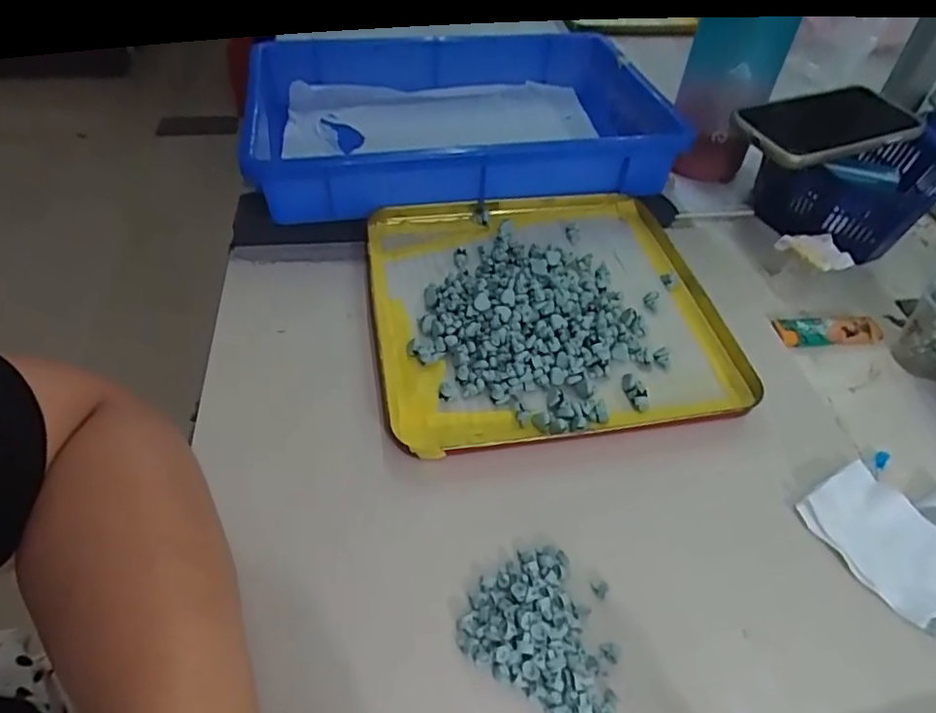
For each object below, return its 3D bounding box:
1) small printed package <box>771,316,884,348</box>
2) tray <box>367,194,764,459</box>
[{"bbox_3d":[0.265,-0.018,0.444,0.077,0.006,0.023,-2,78,-3],"label":"small printed package"},{"bbox_3d":[0.053,-0.045,0.436,0.235,0.025,0.241,-7,48,-8],"label":"tray"}]

